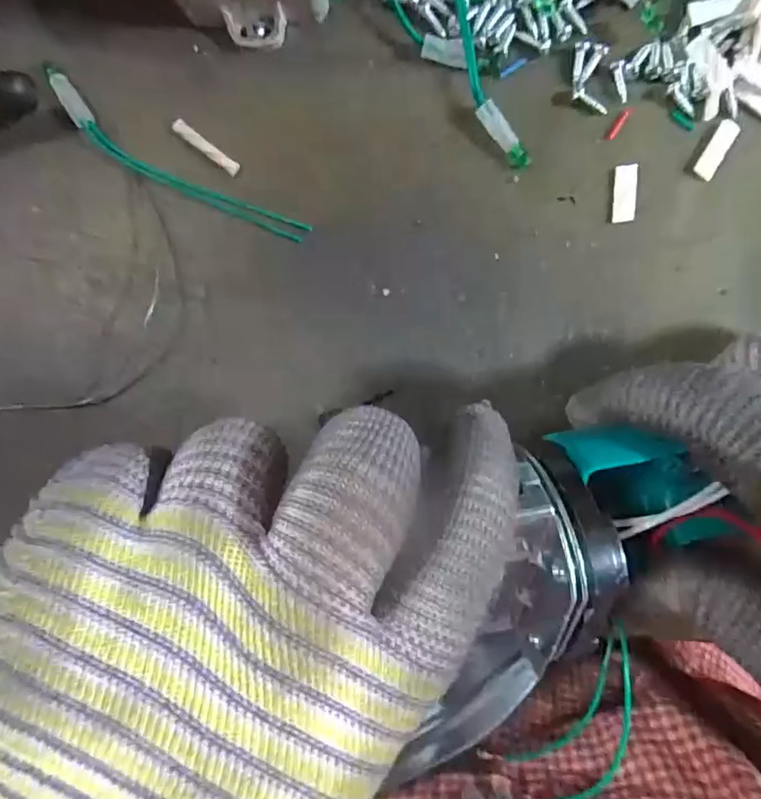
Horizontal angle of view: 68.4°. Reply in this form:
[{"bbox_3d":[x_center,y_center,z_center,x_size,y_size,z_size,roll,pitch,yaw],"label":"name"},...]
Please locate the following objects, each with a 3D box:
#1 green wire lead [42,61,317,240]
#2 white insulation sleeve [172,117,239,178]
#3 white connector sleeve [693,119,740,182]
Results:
[{"bbox_3d":[-0.076,-0.085,0.203,0.107,0.006,0.016,32,94,0],"label":"green wire lead"},{"bbox_3d":[-0.063,-0.091,0.202,0.027,0.004,0.005,37,94,0],"label":"white insulation sleeve"},{"bbox_3d":[0.118,-0.088,0.196,0.007,0.004,0.021,29,94,0],"label":"white connector sleeve"}]

